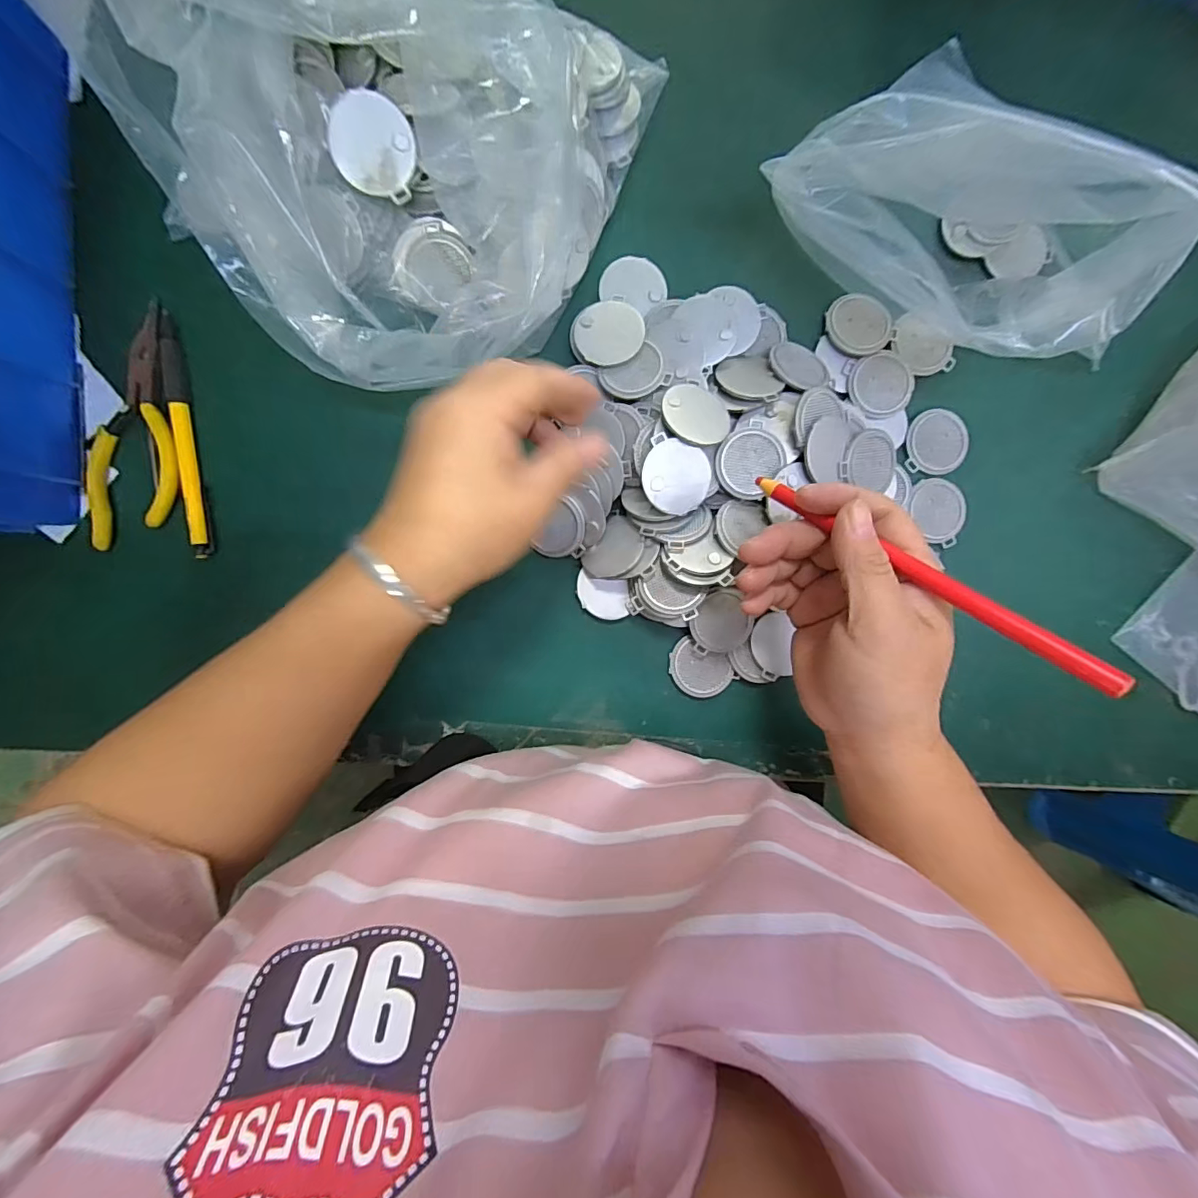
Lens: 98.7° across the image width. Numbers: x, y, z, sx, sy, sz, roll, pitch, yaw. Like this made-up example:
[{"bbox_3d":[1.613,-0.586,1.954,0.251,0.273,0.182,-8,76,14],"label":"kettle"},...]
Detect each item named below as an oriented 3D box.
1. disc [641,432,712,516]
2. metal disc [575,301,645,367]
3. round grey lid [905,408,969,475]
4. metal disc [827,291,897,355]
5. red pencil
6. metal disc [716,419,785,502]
[{"bbox_3d":[0.043,-0.067,0.285,0.040,0.004,0.039,-2,97,-16],"label":"disc"},{"bbox_3d":[0.006,-0.156,0.302,0.040,0.004,0.038,0,86,1],"label":"metal disc"},{"bbox_3d":[0.216,-0.100,0.327,0.039,0.004,0.040,0,92,-3],"label":"round grey lid"},{"bbox_3d":[0.161,-0.170,0.319,0.035,0.005,0.040,-36,94,-1],"label":"metal disc"},{"bbox_3d":[0.132,-0.014,0.220,0.010,0.008,0.158,-48,58,0],"label":"red pencil"},{"bbox_3d":[0.087,-0.080,0.297,0.036,0.005,0.042,37,90,-4],"label":"metal disc"}]

